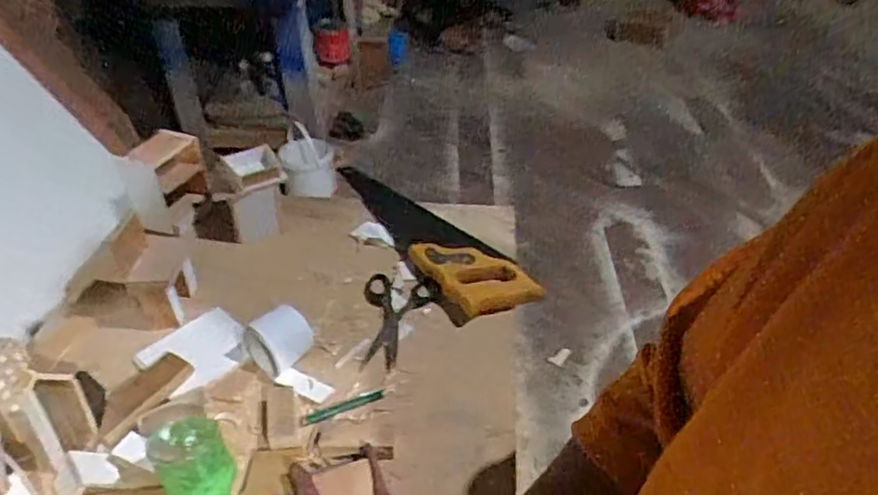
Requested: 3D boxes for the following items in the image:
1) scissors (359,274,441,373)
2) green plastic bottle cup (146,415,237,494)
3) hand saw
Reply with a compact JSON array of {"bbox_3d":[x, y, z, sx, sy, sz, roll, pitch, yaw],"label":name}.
[{"bbox_3d":[-0.042,0.074,0.733,0.087,0.019,0.157,-4,38,-1],"label":"scissors"},{"bbox_3d":[-0.207,0.179,0.549,0.059,0.070,0.076,-25,42,-25],"label":"green plastic bottle cup"},{"bbox_3d":[-0.024,-0.027,0.875,0.105,0.035,0.436,-21,42,-22],"label":"hand saw"}]

